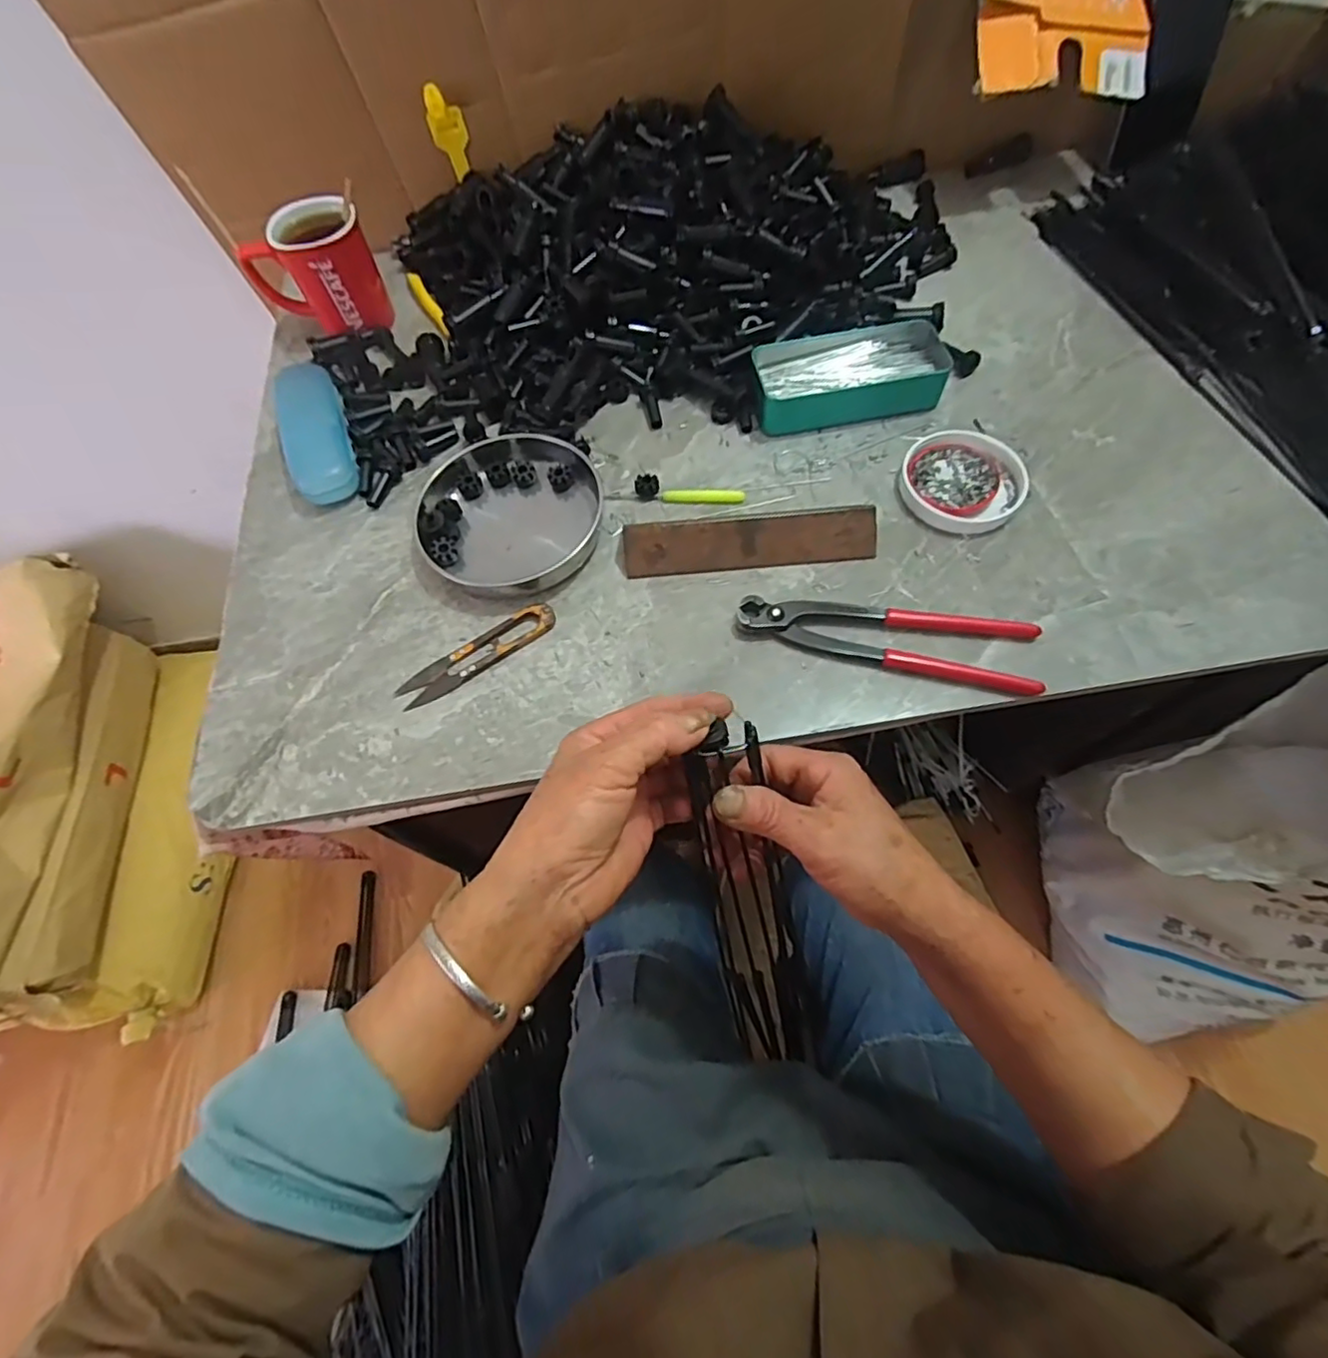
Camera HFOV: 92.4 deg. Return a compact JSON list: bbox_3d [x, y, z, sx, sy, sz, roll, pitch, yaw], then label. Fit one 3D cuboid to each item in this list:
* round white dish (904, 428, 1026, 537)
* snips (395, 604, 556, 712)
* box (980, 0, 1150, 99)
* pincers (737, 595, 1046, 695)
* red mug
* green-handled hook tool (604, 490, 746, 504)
[{"bbox_3d":[0.224,-0.149,0.479,0.085,0.014,0.089,-1,64,3],"label":"round white dish"},{"bbox_3d":[-0.128,-0.016,0.441,0.115,0.009,0.026,-33,66,-12],"label":"snips"},{"bbox_3d":[0.348,-0.568,0.553,0.159,0.019,0.108,-10,91,-9],"label":"box"},{"bbox_3d":[0.148,-0.029,0.429,0.193,0.019,0.050,11,65,9],"label":"pincers"},{"bbox_3d":[-0.307,-0.359,0.569,0.104,0.085,0.068,-30,66,-11],"label":"red mug"},{"bbox_3d":[0.008,-0.141,0.496,0.107,0.007,0.009,1,64,4],"label":"green-handled hook tool"}]

